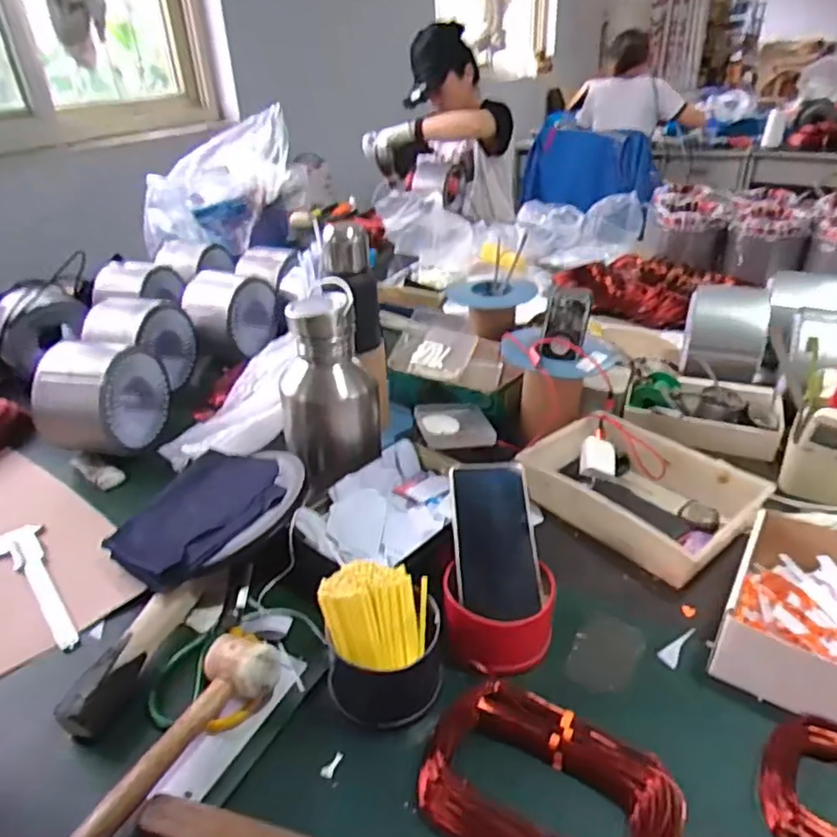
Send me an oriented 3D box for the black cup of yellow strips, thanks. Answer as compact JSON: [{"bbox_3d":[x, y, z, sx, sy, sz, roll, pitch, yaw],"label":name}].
[{"bbox_3d":[-0.031,0.186,0.531,0.095,0.083,0.102,-2,32,1],"label":"black cup of yellow strips"}]

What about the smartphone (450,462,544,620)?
[{"bbox_3d":[0.073,0.114,0.593,0.077,0.008,0.149,-2,66,-3],"label":"smartphone"}]

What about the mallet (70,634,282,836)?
[{"bbox_3d":[-0.207,0.269,0.453,0.061,0.055,0.252,17,37,29],"label":"mallet"}]

